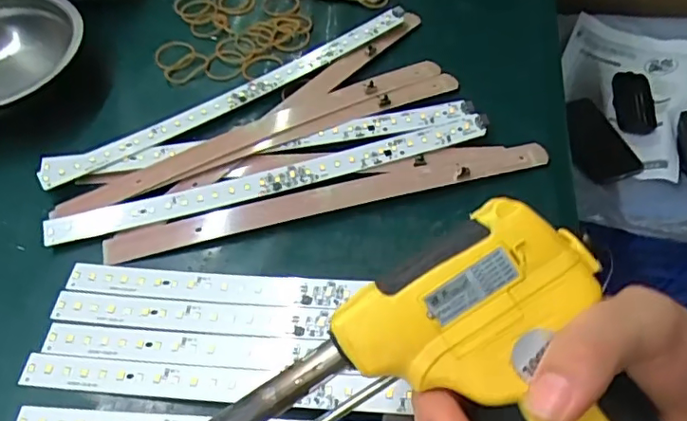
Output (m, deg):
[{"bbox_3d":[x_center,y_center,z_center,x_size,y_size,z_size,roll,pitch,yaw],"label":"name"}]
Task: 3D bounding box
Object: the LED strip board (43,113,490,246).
[{"bbox_3d":[-0.044,-0.023,0.359,0.282,0.009,0.020,-14,57,-7],"label":"LED strip board"}]

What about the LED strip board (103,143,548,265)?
[{"bbox_3d":[-0.006,-0.007,0.350,0.280,0.004,0.020,-13,57,-6],"label":"LED strip board"}]

